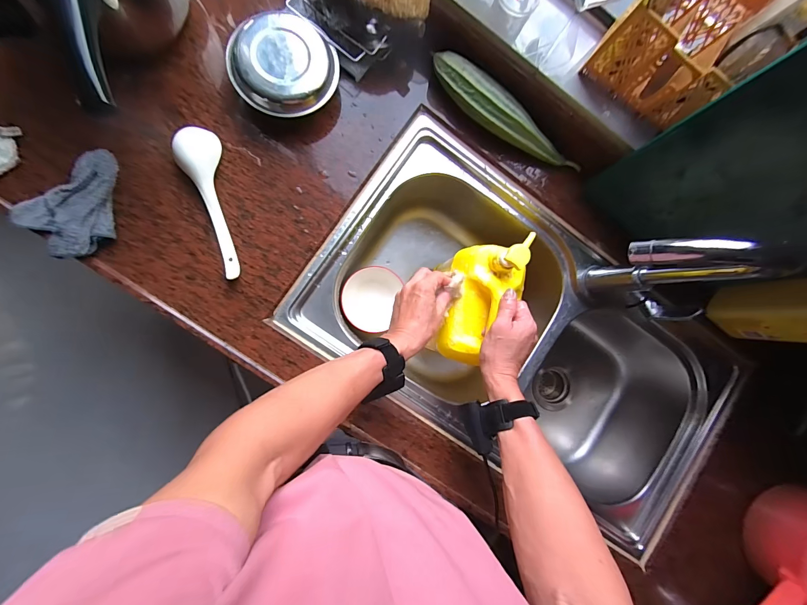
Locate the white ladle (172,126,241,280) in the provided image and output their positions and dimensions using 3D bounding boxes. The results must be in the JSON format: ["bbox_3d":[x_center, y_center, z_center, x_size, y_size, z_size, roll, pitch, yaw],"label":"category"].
[{"bbox_3d":[-0.284,-0.143,0.495,0.056,0.038,0.219,-8,90,-8],"label":"white ladle"}]

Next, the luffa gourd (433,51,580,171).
[{"bbox_3d":[0.160,-0.297,0.558,0.276,0.057,0.054,37,84,-6],"label":"luffa gourd"}]

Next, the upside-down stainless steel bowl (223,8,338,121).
[{"bbox_3d":[-0.172,-0.347,0.509,0.145,0.062,0.124,-2,89,-8],"label":"upside-down stainless steel bowl"}]

